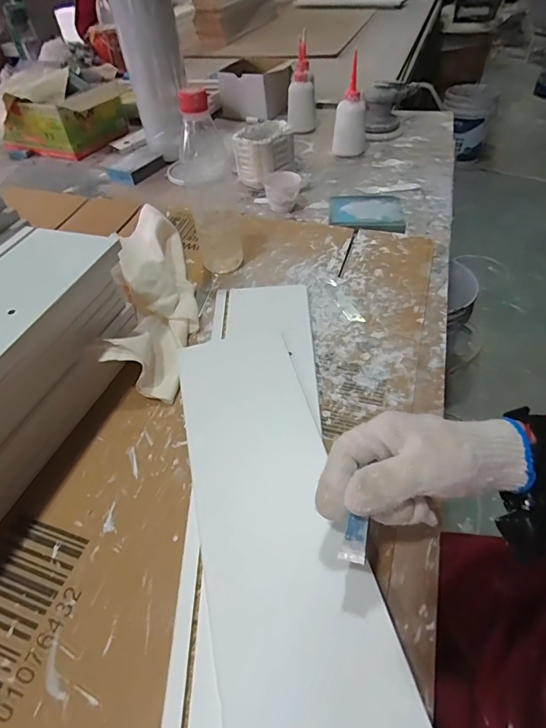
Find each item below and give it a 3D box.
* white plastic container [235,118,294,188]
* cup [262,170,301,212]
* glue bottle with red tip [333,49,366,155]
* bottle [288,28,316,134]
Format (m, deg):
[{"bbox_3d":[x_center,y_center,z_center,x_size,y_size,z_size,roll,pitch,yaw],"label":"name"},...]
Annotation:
[{"bbox_3d":[-0.015,-0.392,0.759,0.092,0.079,0.115,25,54,24],"label":"white plastic container"},{"bbox_3d":[0.016,-0.300,0.698,0.063,0.042,0.062,1,50,3],"label":"cup"},{"bbox_3d":[0.157,-0.493,0.801,0.066,0.144,0.059,6,49,9],"label":"glue bottle with red tip"},{"bbox_3d":[0.067,-0.610,0.907,0.064,0.150,0.069,0,48,4],"label":"bottle"}]

